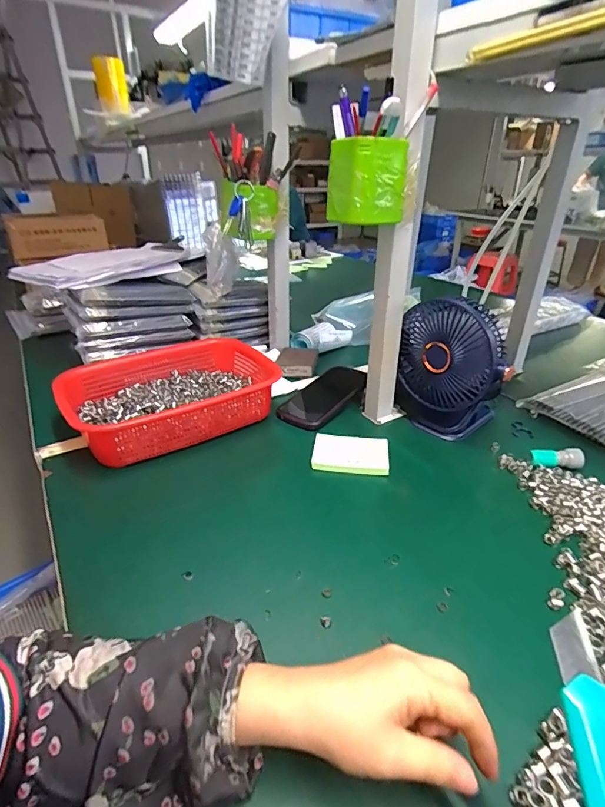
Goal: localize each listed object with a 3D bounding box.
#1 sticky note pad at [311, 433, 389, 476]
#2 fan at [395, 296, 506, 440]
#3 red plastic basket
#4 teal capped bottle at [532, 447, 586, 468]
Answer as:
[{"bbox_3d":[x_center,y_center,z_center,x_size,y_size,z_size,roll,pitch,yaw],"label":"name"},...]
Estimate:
[{"bbox_3d":[0.062,0.066,0.563,0.095,0.020,0.058,3,28,5],"label":"sticky note pad"},{"bbox_3d":[0.197,-0.042,0.591,0.135,0.182,0.095,10,30,18],"label":"fan"},{"bbox_3d":[-0.183,-0.012,0.641,0.287,0.076,0.211,-18,33,-30],"label":"red plastic basket"},{"bbox_3d":[0.321,0.069,0.548,0.061,0.019,0.020,0,28,0],"label":"teal capped bottle"}]

